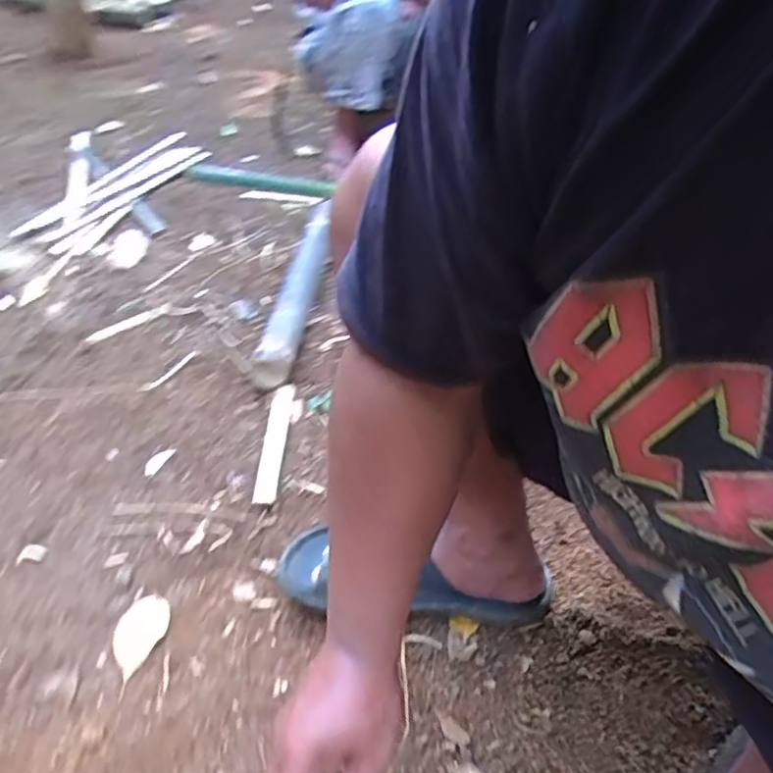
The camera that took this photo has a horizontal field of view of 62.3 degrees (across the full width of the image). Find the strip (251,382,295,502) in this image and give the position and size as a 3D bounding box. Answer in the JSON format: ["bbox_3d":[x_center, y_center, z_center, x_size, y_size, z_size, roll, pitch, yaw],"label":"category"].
[{"bbox_3d":[-0.155,0.074,0.897,0.030,0.010,0.228,3,38,-3],"label":"strip"}]

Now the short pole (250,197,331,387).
[{"bbox_3d":[-0.164,-0.214,1.221,0.081,0.064,0.629,6,38,1],"label":"short pole"}]

